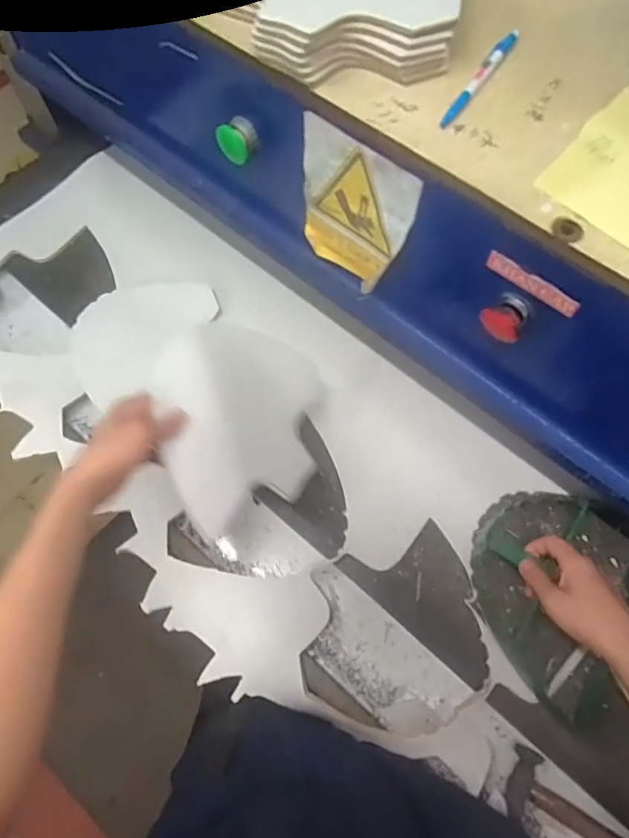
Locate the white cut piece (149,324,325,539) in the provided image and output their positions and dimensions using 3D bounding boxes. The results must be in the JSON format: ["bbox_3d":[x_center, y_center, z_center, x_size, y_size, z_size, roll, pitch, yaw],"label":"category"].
[{"bbox_3d":[-0.068,0.002,0.585,0.200,0.017,0.201,-9,90,-41],"label":"white cut piece"}]

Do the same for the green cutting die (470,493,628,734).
[{"bbox_3d":[0.290,0.184,0.593,0.203,0.053,0.229,-25,69,-11],"label":"green cutting die"}]

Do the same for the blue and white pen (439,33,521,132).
[{"bbox_3d":[0.146,-0.302,0.468,0.013,0.008,0.134,31,70,12],"label":"blue and white pen"}]

